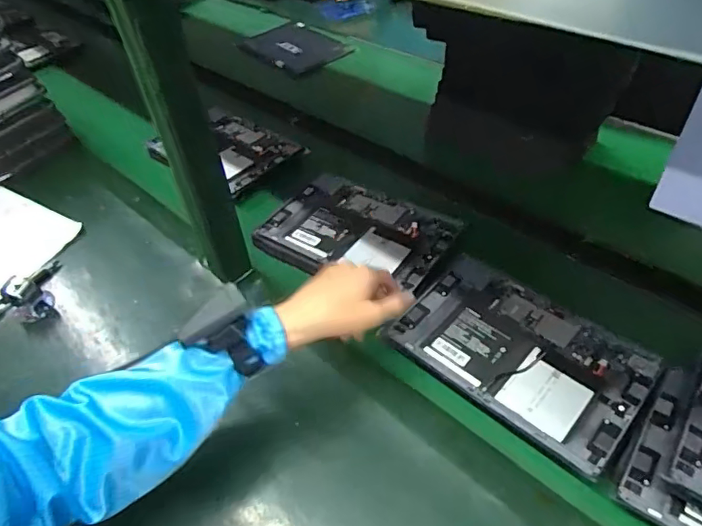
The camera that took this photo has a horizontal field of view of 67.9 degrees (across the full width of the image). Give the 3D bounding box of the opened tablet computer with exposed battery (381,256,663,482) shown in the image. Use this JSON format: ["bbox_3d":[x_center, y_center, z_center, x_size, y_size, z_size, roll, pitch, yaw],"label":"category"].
[{"bbox_3d":[0.185,0.096,0.576,0.252,0.017,0.157,34,59,31],"label":"opened tablet computer with exposed battery"}]

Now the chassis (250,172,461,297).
[{"bbox_3d":[0.003,-0.046,0.746,0.261,0.021,0.172,27,56,26],"label":"chassis"}]

